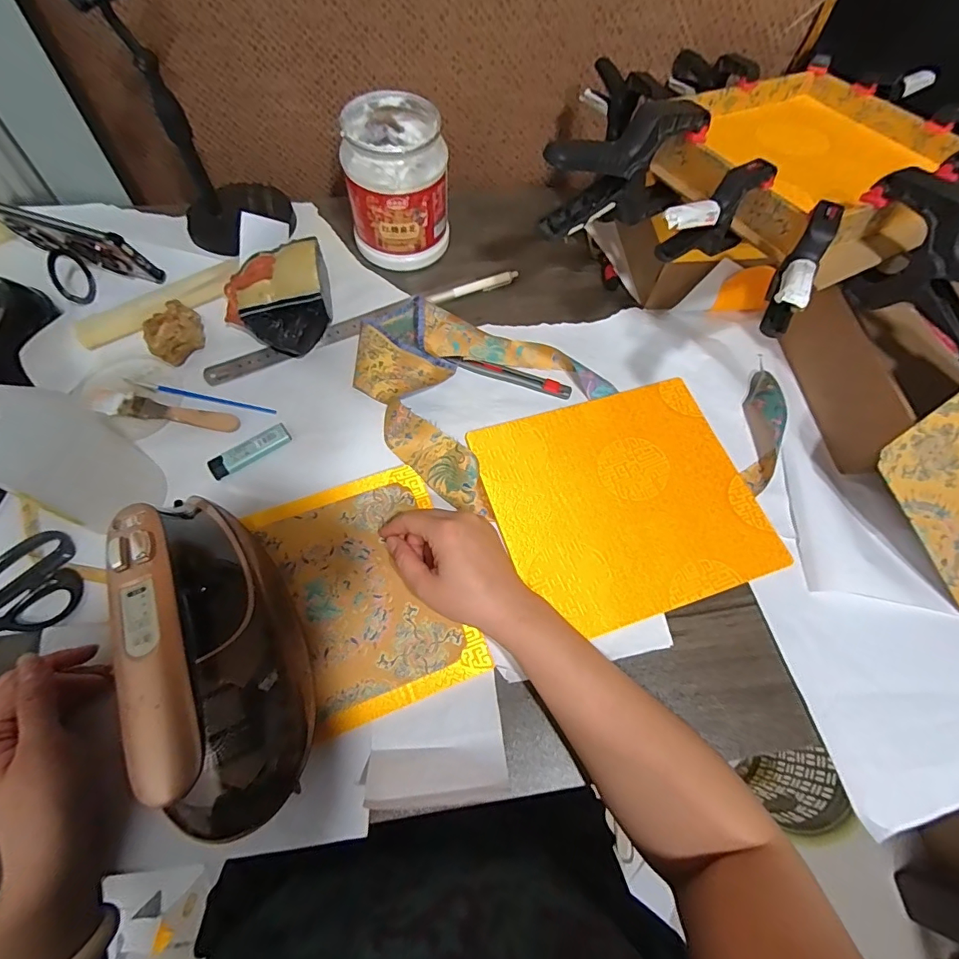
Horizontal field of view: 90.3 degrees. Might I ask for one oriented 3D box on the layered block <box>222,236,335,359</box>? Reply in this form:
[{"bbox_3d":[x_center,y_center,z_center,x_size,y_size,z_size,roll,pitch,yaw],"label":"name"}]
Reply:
[{"bbox_3d":[-0.208,-0.185,0.496,0.111,0.072,0.105,-20,69,-12],"label":"layered block"}]

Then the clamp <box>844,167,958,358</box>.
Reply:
[{"bbox_3d":[0.357,-0.161,0.371,0.028,0.083,0.157,-26,70,-15],"label":"clamp"}]

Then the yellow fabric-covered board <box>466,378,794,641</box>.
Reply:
[{"bbox_3d":[0.141,0.017,0.465,0.242,0.006,0.219,-16,67,-9],"label":"yellow fabric-covered board"}]

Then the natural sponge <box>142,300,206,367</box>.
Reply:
[{"bbox_3d":[-0.313,-0.149,0.492,0.058,0.048,0.049,-39,74,-19],"label":"natural sponge"}]

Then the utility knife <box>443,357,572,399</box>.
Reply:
[{"bbox_3d":[0.033,-0.113,0.510,0.133,0.009,0.019,17,66,4],"label":"utility knife"}]

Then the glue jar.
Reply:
[{"bbox_3d":[-0.093,-0.329,0.539,0.110,0.133,0.115,-6,66,-7],"label":"glue jar"}]

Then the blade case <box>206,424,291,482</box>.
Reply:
[{"bbox_3d":[-0.220,-0.028,0.460,0.076,0.010,0.019,-34,72,-17],"label":"blade case"}]

